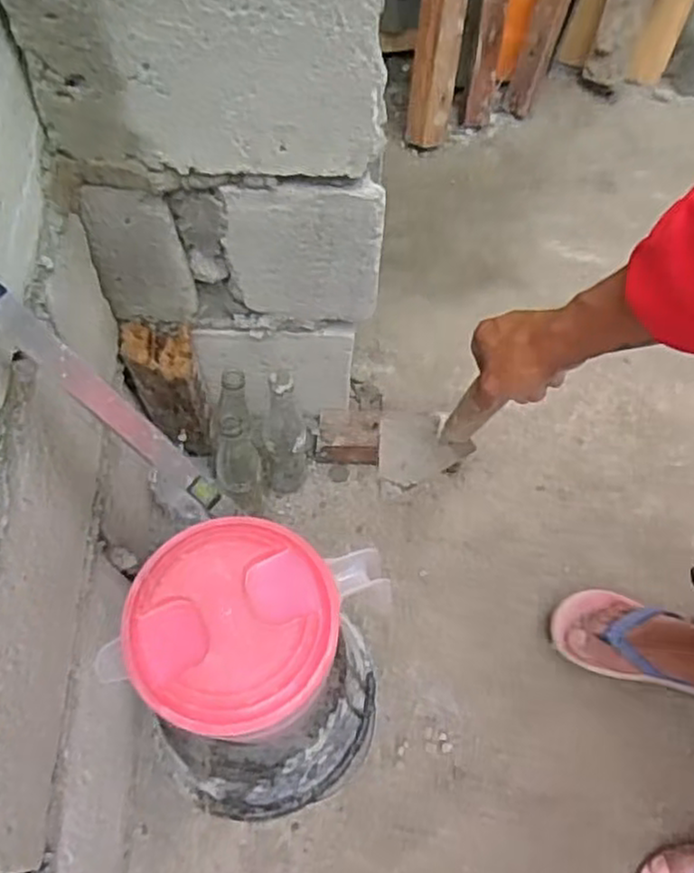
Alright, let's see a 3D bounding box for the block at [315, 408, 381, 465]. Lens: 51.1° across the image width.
[{"bbox_3d":[0.002,0.002,1.033,0.088,0.059,0.066,5,60,1],"label":"block"}]

